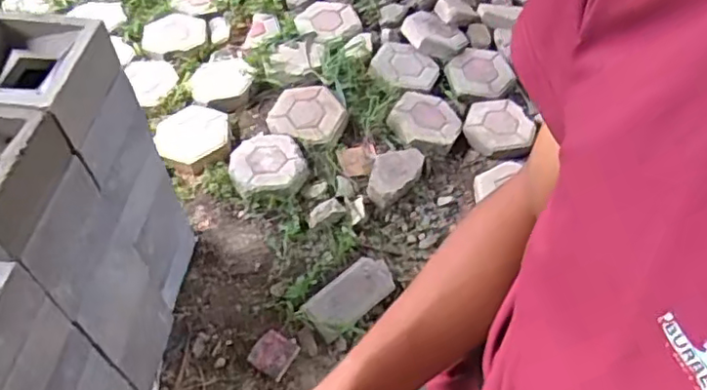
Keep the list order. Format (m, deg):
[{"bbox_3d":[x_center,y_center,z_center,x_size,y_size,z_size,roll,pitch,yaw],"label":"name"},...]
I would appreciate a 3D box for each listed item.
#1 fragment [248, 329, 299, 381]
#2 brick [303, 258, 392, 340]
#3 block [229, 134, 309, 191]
[{"bbox_3d":[-0.174,0.350,1.380,0.087,0.015,0.090,27,60,19],"label":"fragment"},{"bbox_3d":[-0.004,0.228,1.441,0.231,0.048,0.107,-38,62,-26],"label":"brick"},{"bbox_3d":[-0.229,-0.083,1.662,0.201,0.060,0.195,-11,56,-6],"label":"block"}]

